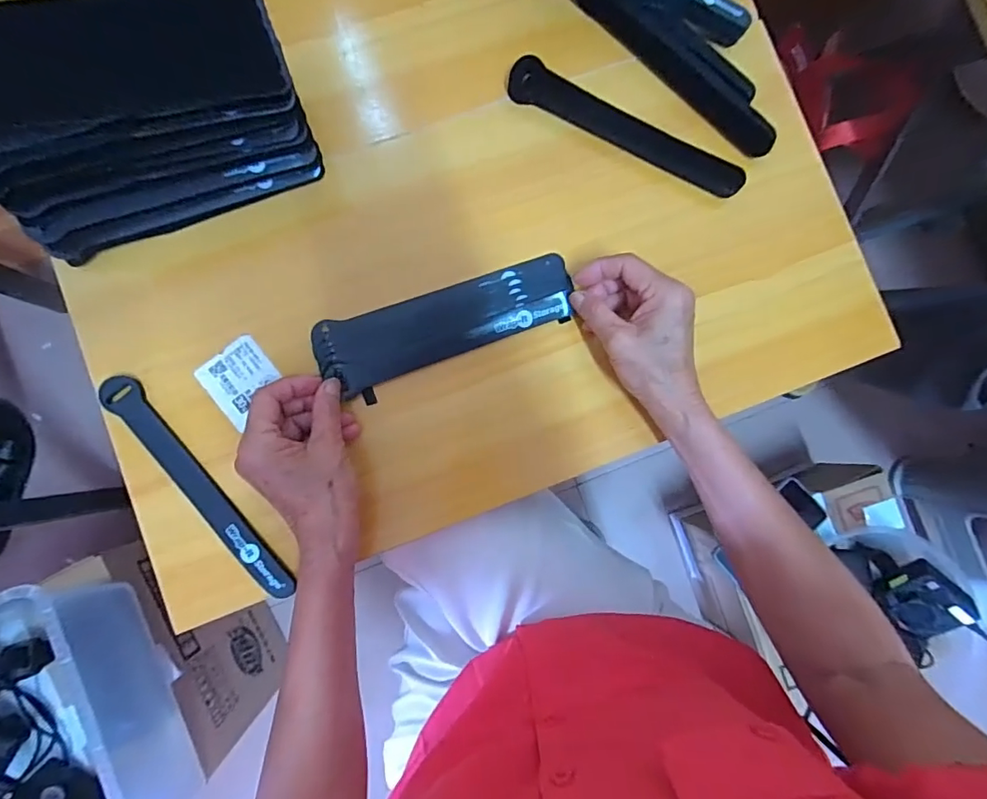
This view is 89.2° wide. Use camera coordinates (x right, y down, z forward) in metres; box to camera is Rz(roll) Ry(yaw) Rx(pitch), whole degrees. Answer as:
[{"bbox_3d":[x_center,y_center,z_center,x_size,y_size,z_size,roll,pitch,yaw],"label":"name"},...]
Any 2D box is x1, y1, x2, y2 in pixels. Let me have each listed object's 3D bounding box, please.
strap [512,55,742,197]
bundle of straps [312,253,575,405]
[{"bbox_3d":[0.108,-0.221,0.408,0.203,0.019,0.029,26,86,-1],"label":"strap"},{"bbox_3d":[-0.034,-0.058,0.382,0.195,0.015,0.057,-20,88,-4],"label":"bundle of straps"}]

